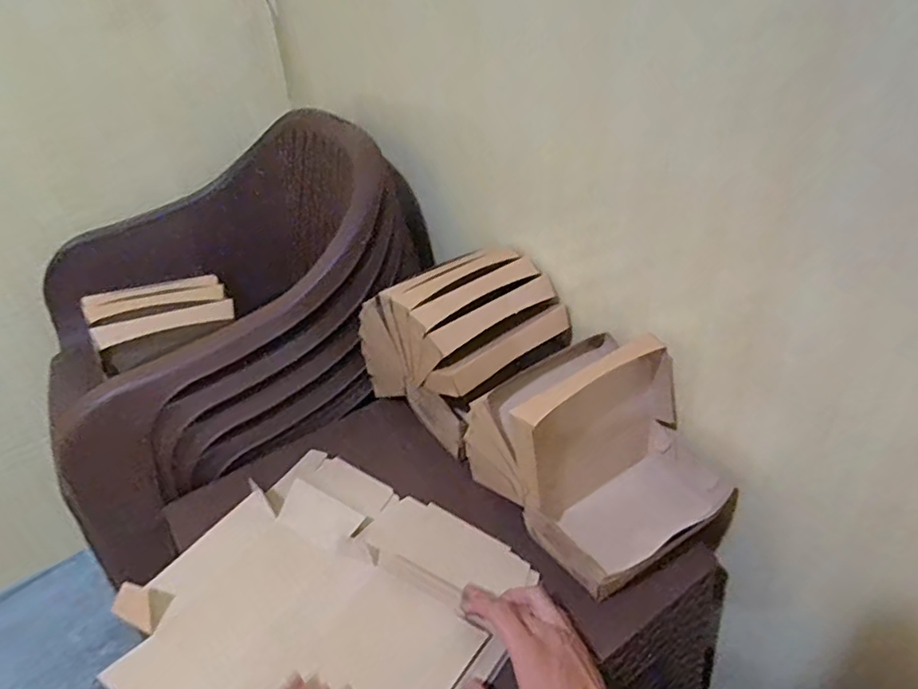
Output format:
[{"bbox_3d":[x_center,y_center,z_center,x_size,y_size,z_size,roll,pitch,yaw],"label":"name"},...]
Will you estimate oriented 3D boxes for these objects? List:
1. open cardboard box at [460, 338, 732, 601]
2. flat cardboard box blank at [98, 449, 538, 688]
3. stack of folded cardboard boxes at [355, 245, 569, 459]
[{"bbox_3d":[0.145,0.104,0.625,0.206,0.143,0.204,-22,39,-22],"label":"open cardboard box"},{"bbox_3d":[-0.135,0.243,0.577,0.324,0.038,0.297,16,41,26],"label":"flat cardboard box blank"},{"bbox_3d":[0.006,-0.016,0.771,0.187,0.168,0.214,-27,41,-27],"label":"stack of folded cardboard boxes"}]

